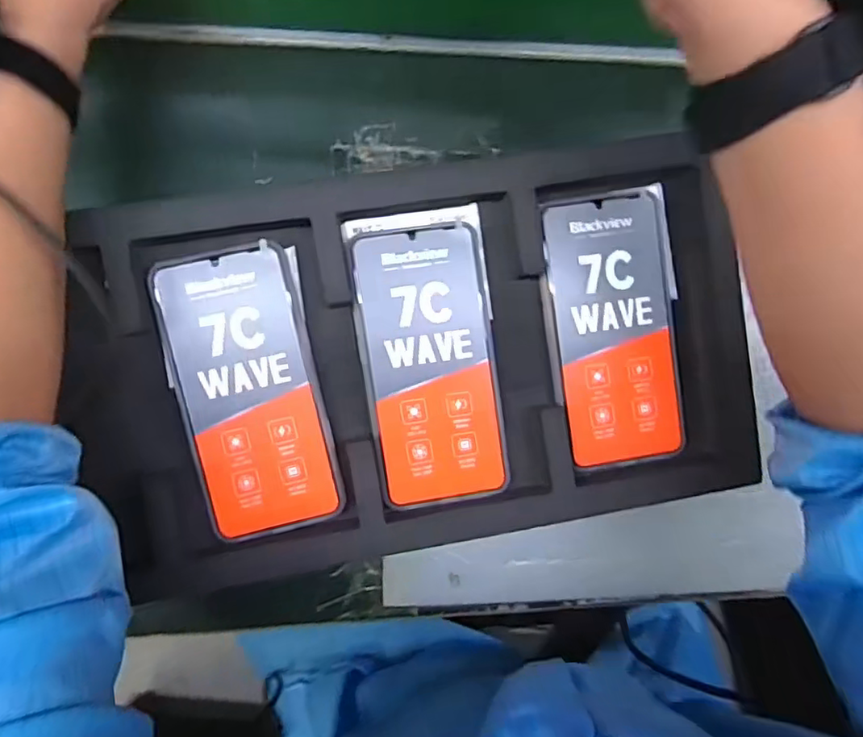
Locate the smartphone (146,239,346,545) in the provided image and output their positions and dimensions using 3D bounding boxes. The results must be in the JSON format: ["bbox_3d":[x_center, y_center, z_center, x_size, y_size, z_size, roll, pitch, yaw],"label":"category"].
[{"bbox_3d":[-0.105,0.015,0.331,0.076,0.007,0.163,-14,89,-6],"label":"smartphone"}]

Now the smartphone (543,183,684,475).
[{"bbox_3d":[0.114,-0.023,0.354,0.074,0.011,0.160,-9,89,-6],"label":"smartphone"}]

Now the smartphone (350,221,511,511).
[{"bbox_3d":[0.001,-0.001,0.343,0.077,0.009,0.164,-8,89,-6],"label":"smartphone"}]

